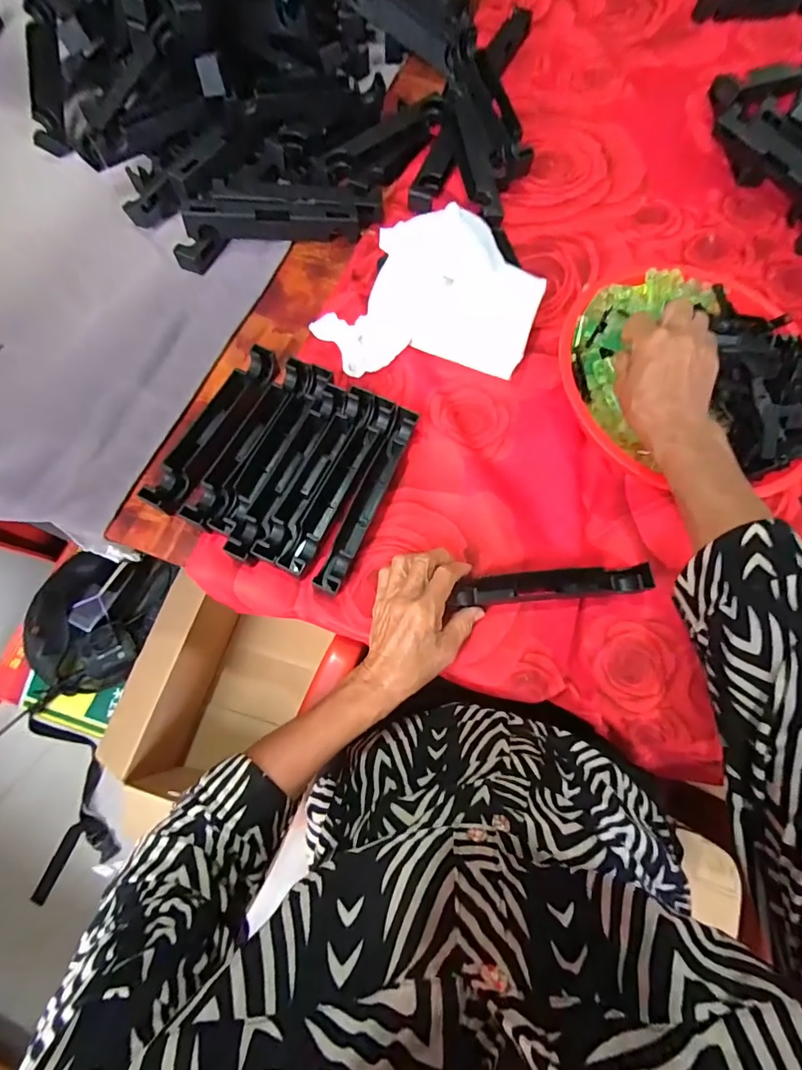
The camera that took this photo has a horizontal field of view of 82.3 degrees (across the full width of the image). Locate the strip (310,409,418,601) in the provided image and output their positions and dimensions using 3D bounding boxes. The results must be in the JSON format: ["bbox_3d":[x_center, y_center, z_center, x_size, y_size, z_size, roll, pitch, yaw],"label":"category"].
[{"bbox_3d":[-0.031,-0.036,0.438,0.023,0.023,0.192,23,73,6],"label":"strip"}]

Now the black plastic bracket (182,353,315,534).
[{"bbox_3d":[-0.147,-0.092,0.449,0.034,0.025,0.192,28,73,7],"label":"black plastic bracket"}]

